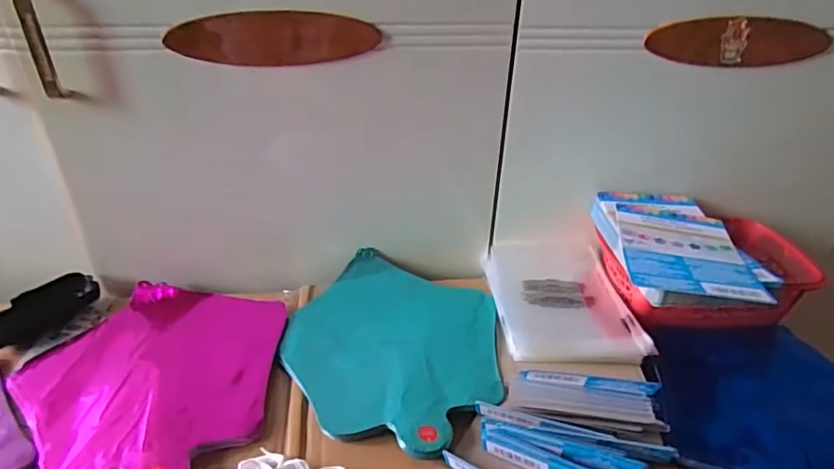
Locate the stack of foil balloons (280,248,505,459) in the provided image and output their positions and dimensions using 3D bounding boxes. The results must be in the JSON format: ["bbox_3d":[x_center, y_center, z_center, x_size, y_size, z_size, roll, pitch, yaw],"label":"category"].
[{"bbox_3d":[-0.025,0.102,0.549,0.205,0.015,0.250,4,35,2],"label":"stack of foil balloons"}]

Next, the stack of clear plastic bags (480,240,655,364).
[{"bbox_3d":[0.151,0.061,0.601,0.134,0.021,0.200,-1,35,-4],"label":"stack of clear plastic bags"}]

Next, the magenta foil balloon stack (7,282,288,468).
[{"bbox_3d":[-0.247,0.127,0.507,0.221,0.020,0.233,4,35,2],"label":"magenta foil balloon stack"}]

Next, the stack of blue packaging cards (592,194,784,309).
[{"bbox_3d":[0.266,0.008,0.564,0.137,0.044,0.224,4,33,4],"label":"stack of blue packaging cards"}]

